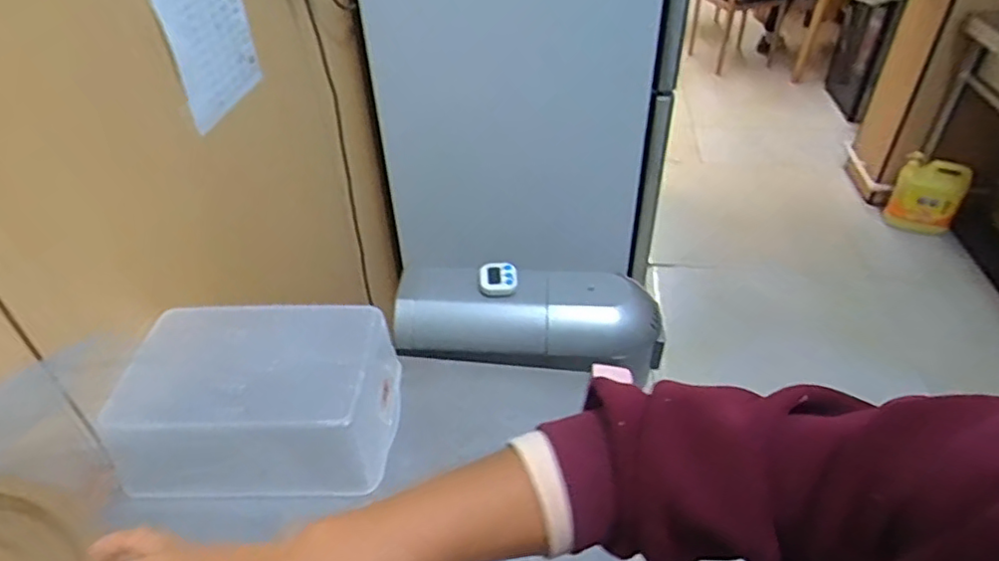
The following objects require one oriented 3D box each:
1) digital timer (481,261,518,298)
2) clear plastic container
[{"bbox_3d":[-0.001,-0.004,1.049,0.064,0.019,0.060,-3,60,4],"label":"digital timer"},{"bbox_3d":[-0.280,0.135,0.744,0.296,0.119,0.199,-2,40,-1],"label":"clear plastic container"}]

